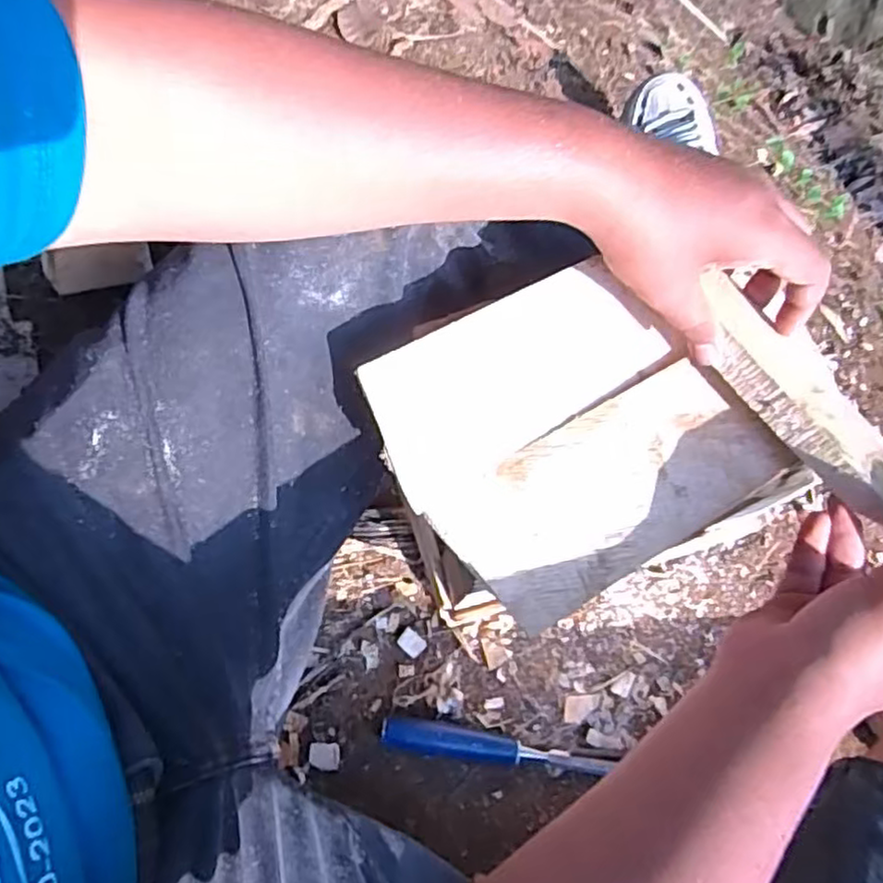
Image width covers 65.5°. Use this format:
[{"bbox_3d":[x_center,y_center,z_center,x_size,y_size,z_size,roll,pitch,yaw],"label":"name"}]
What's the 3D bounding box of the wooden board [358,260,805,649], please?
[{"bbox_3d":[0.072,-0.009,0.394,0.191,0.009,0.173,-29,72,-18],"label":"wooden board"}]

